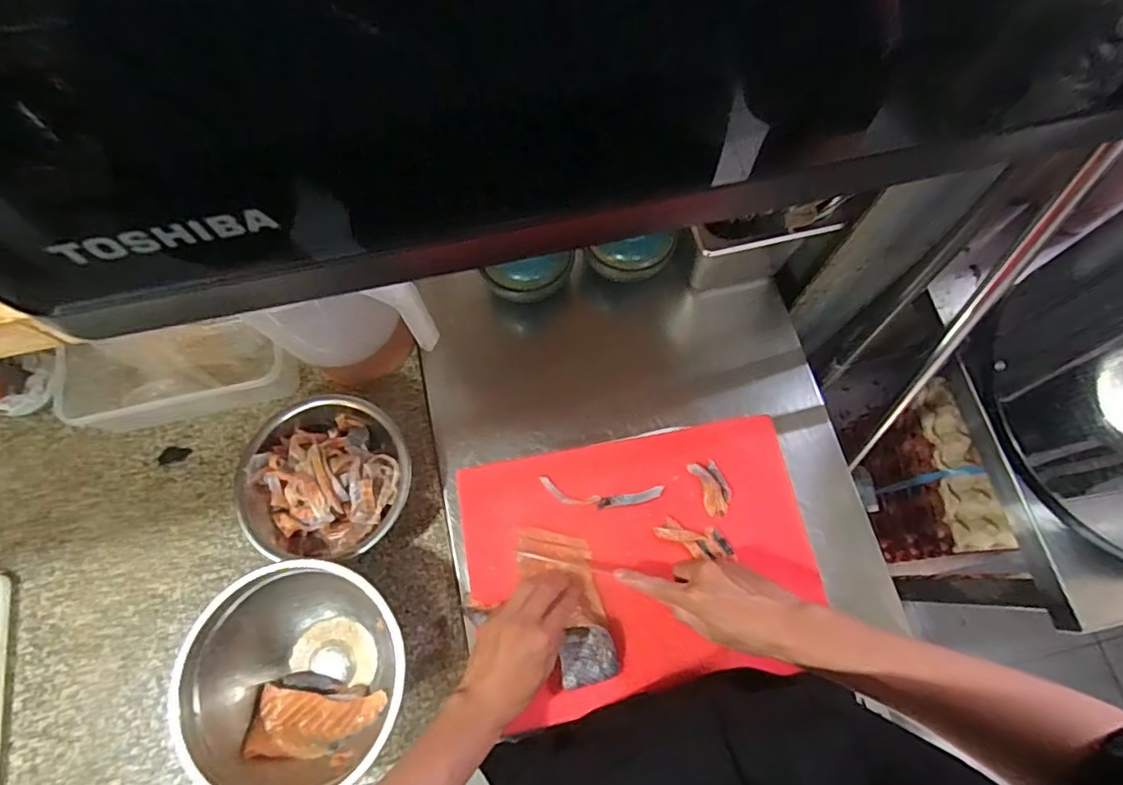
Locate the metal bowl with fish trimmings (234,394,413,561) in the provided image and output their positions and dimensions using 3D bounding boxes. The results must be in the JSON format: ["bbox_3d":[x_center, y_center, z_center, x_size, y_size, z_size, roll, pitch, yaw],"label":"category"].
[{"bbox_3d":[-0.263,0.094,0.650,0.188,0.075,0.170,-3,71,0],"label":"metal bowl with fish trimmings"}]

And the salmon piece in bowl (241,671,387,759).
[{"bbox_3d":[-0.249,0.333,0.590,0.124,0.044,0.070,6,72,3],"label":"salmon piece in bowl"}]

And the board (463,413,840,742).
[{"bbox_3d":[0.089,0.181,0.635,0.368,0.026,0.271,-12,72,-3],"label":"board"}]

